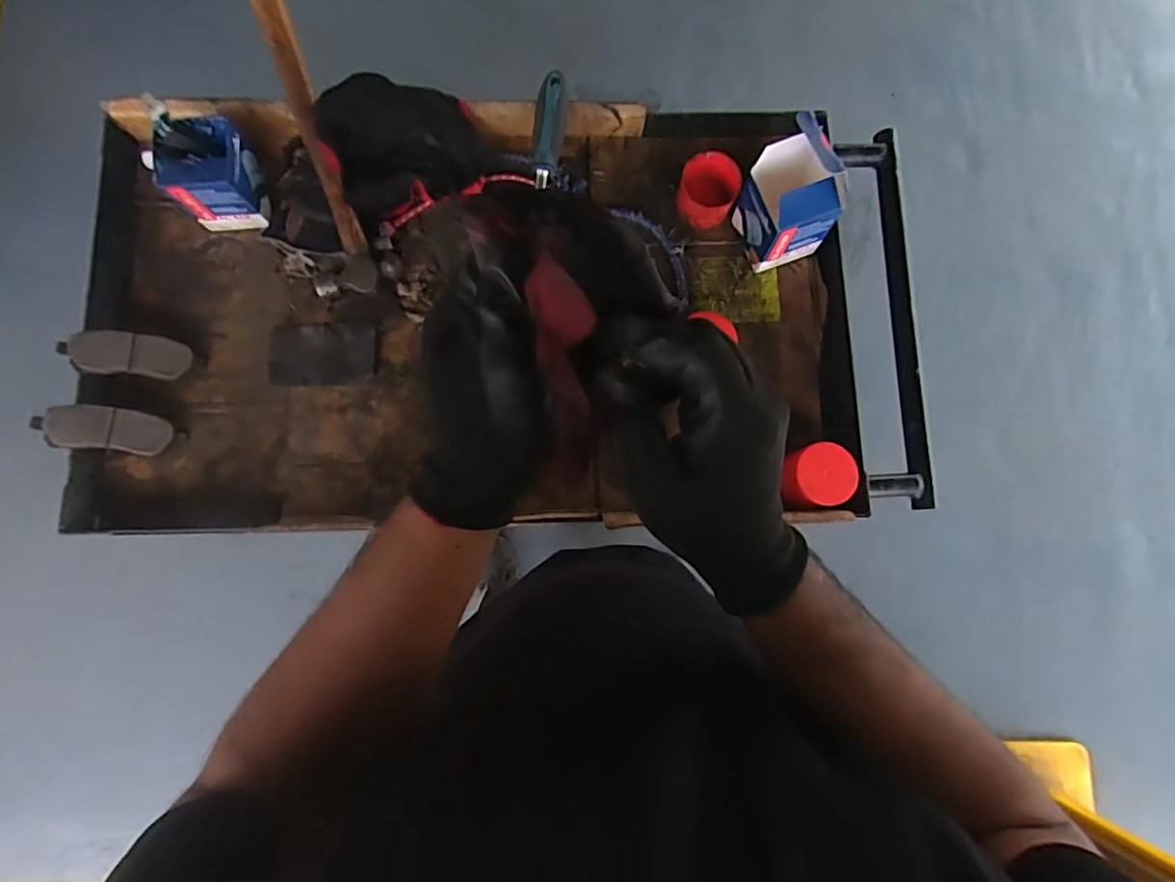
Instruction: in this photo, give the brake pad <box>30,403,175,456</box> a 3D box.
[{"bbox_3d":[-0.487,-0.012,0.571,0.105,0.015,0.044,8,83,-17],"label":"brake pad"}]

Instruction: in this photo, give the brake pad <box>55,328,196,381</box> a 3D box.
[{"bbox_3d":[-0.481,-0.092,0.591,0.109,0.010,0.047,6,83,-14],"label":"brake pad"}]

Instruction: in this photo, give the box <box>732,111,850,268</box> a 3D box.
[{"bbox_3d":[0.211,-0.253,0.587,0.078,0.151,0.094,-25,85,-5],"label":"box"}]

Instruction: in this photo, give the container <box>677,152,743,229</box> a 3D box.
[{"bbox_3d":[0.138,-0.287,0.653,0.064,0.045,0.068,0,83,-2],"label":"container"}]

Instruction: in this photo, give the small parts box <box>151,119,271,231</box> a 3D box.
[{"bbox_3d":[-0.403,-0.291,0.608,0.082,0.071,0.094,-3,83,-3],"label":"small parts box"}]

